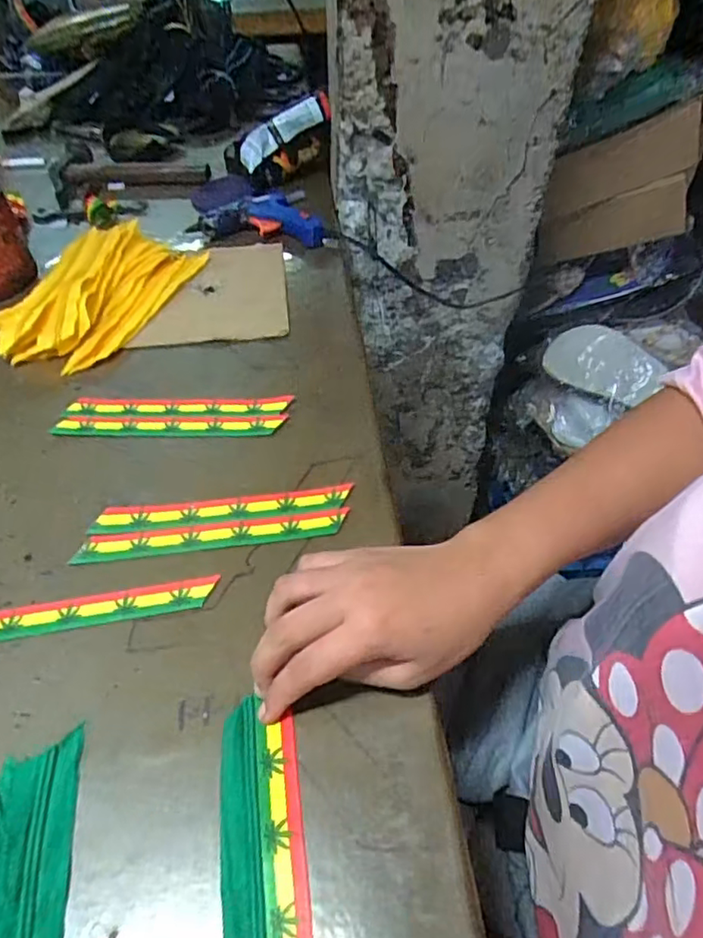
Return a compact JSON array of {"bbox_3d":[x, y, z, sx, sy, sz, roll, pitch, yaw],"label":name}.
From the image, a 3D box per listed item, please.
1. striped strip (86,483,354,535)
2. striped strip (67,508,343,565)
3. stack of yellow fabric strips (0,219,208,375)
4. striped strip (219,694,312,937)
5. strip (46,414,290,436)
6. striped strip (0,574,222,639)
[{"bbox_3d":[-0.087,0.027,0.407,0.170,0.004,0.021,-6,52,-4],"label":"striped strip"},{"bbox_3d":[-0.089,0.042,0.390,0.169,0.004,0.019,-6,49,-5],"label":"striped strip"},{"bbox_3d":[-0.237,-0.168,0.557,0.135,0.034,0.203,25,54,21],"label":"stack of yellow fabric strips"},{"bbox_3d":[-0.038,0.188,0.264,0.037,0.005,0.164,-7,49,-5],"label":"striped strip"},{"bbox_3d":[-0.140,-0.034,0.461,0.173,0.004,0.019,-1,60,1],"label":"strip"},{"bbox_3d":[-0.170,0.085,0.356,0.173,0.004,0.021,-8,49,-6],"label":"striped strip"}]

